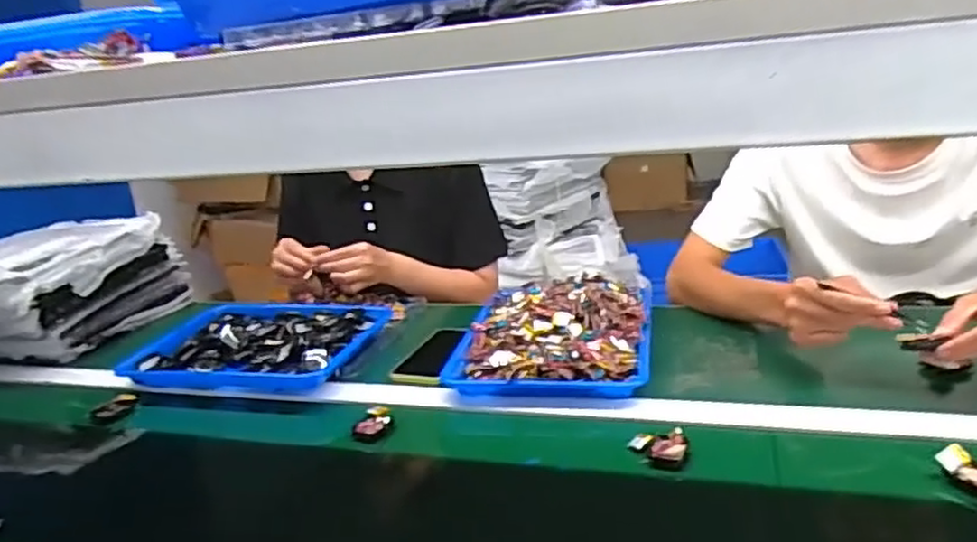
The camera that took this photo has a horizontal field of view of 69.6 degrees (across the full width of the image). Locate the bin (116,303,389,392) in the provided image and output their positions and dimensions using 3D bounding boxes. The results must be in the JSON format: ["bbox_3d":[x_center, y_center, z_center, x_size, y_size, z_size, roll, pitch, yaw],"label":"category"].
[{"bbox_3d":[-0.331,0.103,1.046,0.320,0.039,0.236,-1,20,15],"label":"bin"}]

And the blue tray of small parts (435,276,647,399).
[{"bbox_3d":[0.089,0.081,0.953,0.253,0.066,0.280,-2,20,15],"label":"blue tray of small parts"}]

